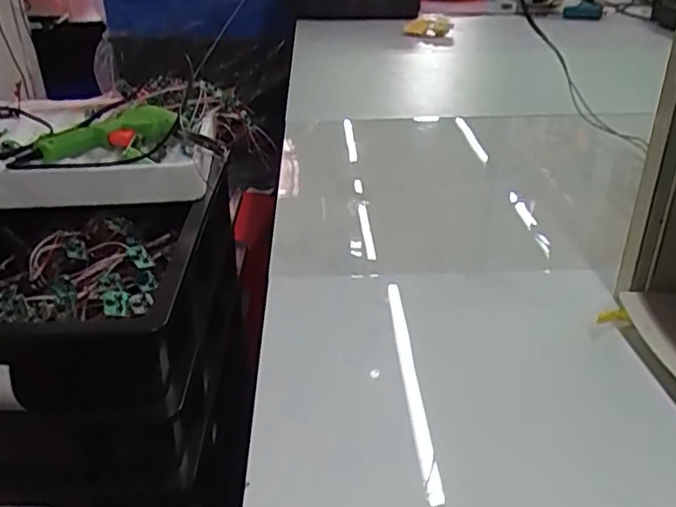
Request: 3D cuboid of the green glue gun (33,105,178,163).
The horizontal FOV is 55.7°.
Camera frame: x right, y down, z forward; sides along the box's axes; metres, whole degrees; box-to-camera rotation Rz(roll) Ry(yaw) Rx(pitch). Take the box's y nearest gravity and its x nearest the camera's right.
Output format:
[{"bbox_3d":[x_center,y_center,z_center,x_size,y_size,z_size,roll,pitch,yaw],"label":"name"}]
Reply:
[{"bbox_3d":[-0.253,-0.132,0.704,0.146,0.031,0.067,-13,30,-15],"label":"green glue gun"}]

